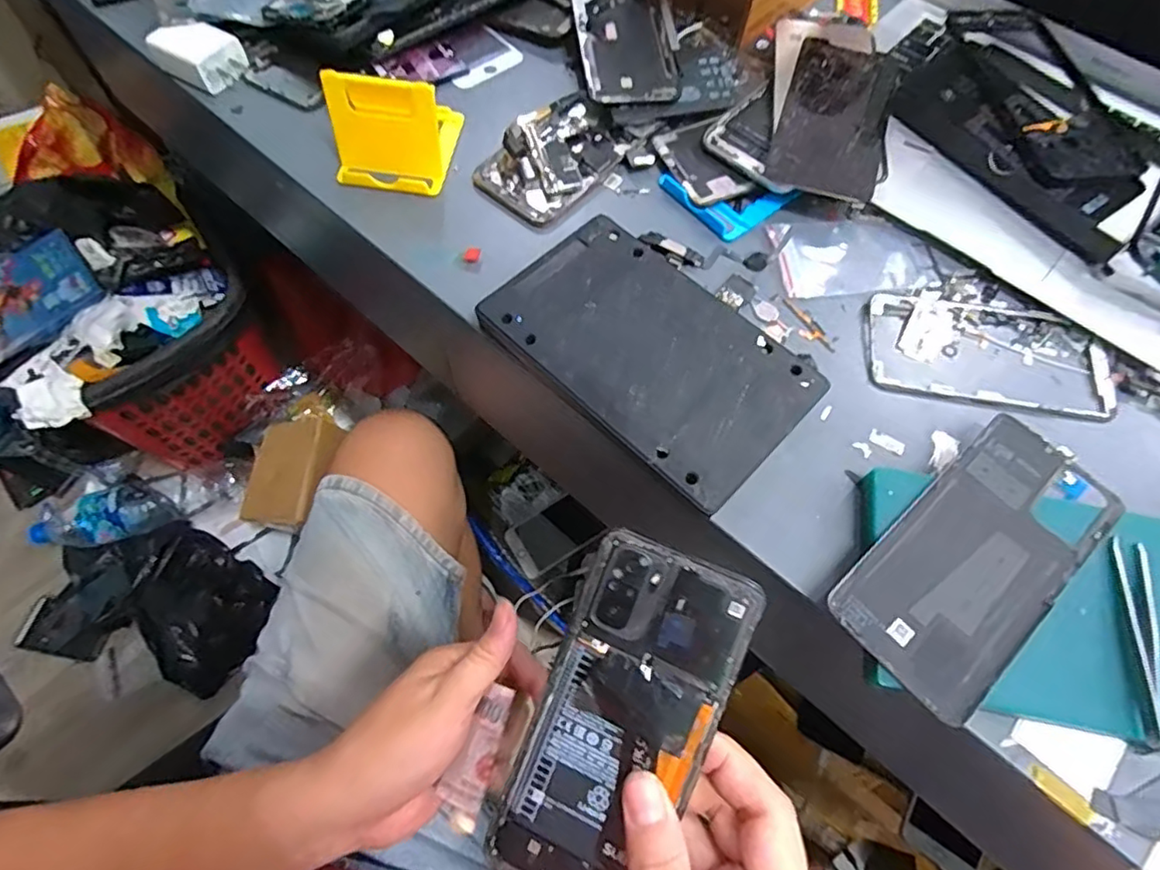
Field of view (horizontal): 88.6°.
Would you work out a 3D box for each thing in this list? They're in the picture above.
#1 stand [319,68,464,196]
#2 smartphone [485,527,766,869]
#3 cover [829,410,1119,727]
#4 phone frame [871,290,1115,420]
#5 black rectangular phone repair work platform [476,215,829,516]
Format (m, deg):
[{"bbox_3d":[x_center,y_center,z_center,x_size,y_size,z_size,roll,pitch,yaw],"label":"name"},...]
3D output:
[{"bbox_3d":[-0.123,-0.211,0.391,0.072,0.052,0.079,6,66,2],"label":"stand"},{"bbox_3d":[0.016,0.125,0.256,0.071,0.006,0.157,25,91,10],"label":"smartphone"},{"bbox_3d":[0.199,0.052,0.290,0.166,0.008,0.072,-40,72,-15],"label":"cover"},{"bbox_3d":[0.245,-0.049,0.358,0.143,0.004,0.072,9,67,4],"label":"phone frame"},{"bbox_3d":[0.040,-0.049,0.343,0.176,0.015,0.109,41,73,16],"label":"black rectangular phone repair work platform"}]

